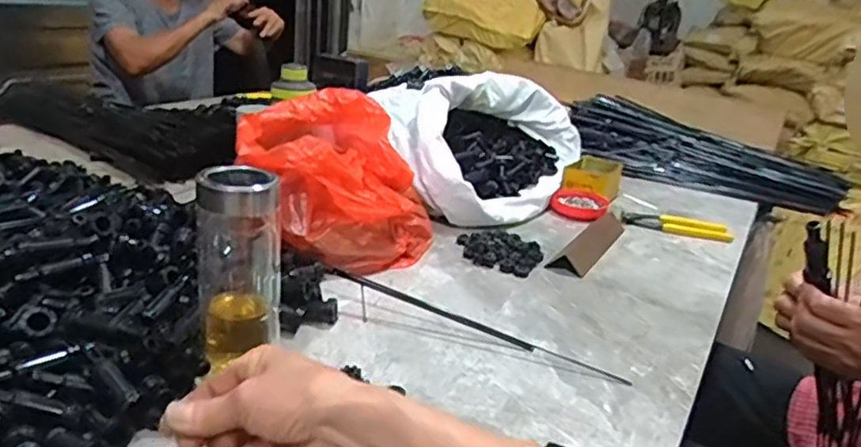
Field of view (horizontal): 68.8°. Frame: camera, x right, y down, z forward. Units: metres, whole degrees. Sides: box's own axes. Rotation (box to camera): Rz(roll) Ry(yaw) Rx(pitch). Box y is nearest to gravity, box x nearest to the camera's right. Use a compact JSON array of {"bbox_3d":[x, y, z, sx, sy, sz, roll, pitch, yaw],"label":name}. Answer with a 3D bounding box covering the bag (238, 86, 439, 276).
[{"bbox_3d":[-0.121,-0.069,0.832,0.248,0.156,0.288,1,23,-15],"label":"bag"}]

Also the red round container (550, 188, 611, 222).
[{"bbox_3d":[0.245,-0.031,1.030,0.085,0.033,0.083,6,22,-3],"label":"red round container"}]

